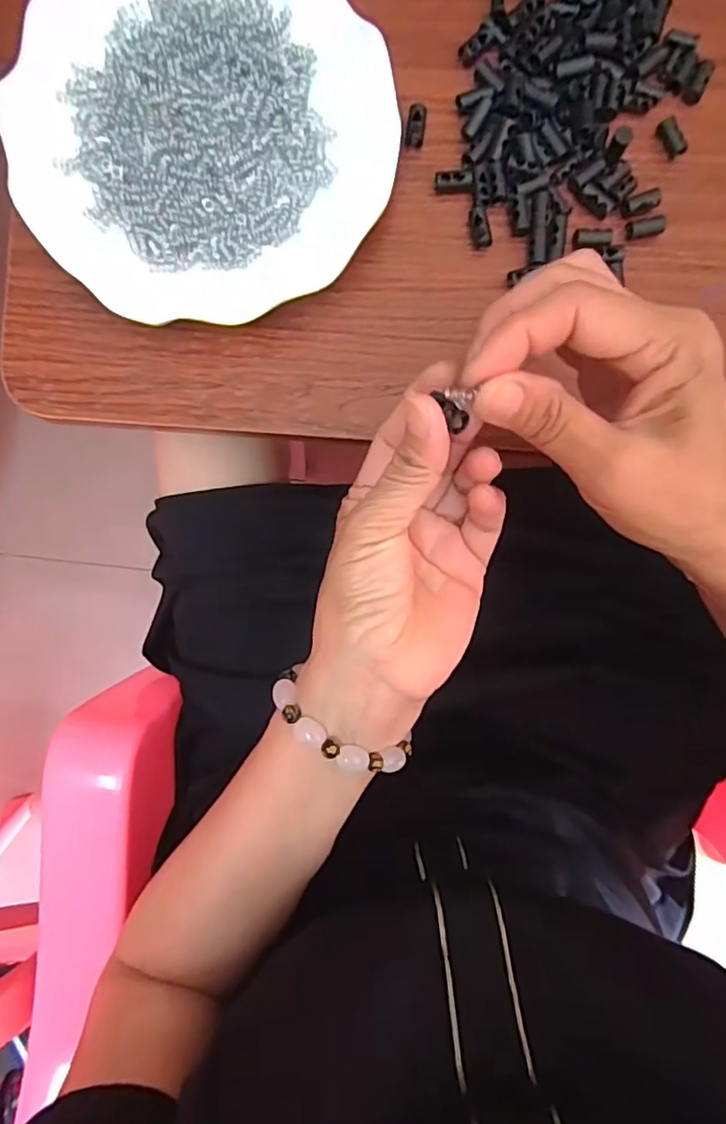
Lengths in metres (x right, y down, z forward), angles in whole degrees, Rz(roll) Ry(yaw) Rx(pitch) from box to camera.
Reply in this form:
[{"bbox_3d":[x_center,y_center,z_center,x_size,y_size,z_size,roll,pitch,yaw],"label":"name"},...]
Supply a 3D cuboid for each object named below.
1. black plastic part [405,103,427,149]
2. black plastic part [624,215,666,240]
[{"bbox_3d":[0.028,-0.227,0.306,0.010,0.010,0.019,7,89,-1],"label":"black plastic part"},{"bbox_3d":[0.146,-0.175,0.308,0.021,0.008,0.009,-11,89,-1],"label":"black plastic part"}]

